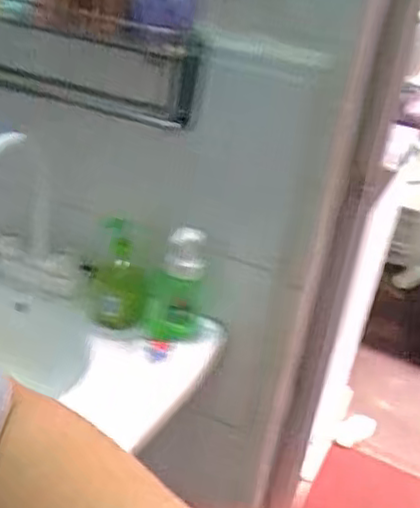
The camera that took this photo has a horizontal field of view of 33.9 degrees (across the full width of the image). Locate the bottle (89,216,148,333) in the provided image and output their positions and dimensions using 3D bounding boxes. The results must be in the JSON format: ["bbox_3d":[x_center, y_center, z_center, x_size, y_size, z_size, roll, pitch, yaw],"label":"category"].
[{"bbox_3d":[-0.140,0.033,1.045,0.079,0.152,0.083,-2,31,-10],"label":"bottle"}]

